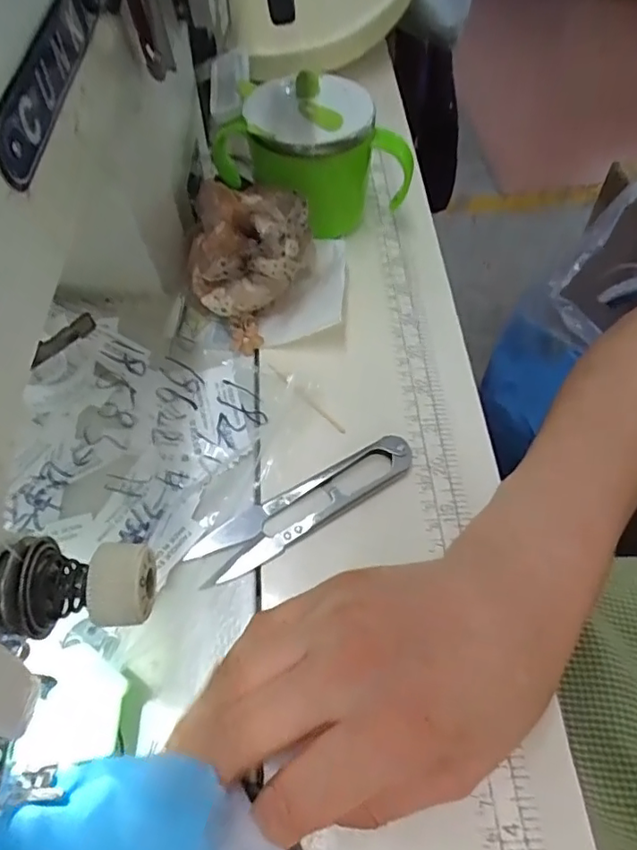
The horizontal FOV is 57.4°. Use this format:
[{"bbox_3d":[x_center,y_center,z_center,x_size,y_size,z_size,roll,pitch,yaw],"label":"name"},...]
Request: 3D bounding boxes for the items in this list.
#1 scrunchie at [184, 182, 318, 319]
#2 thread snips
[{"bbox_3d":[-0.040,-0.101,0.342,0.074,0.065,0.070,-4,56,-1],"label":"scrunchie"},{"bbox_3d":[-0.005,0.038,0.283,0.115,0.010,0.027,-26,59,-15],"label":"thread snips"}]

